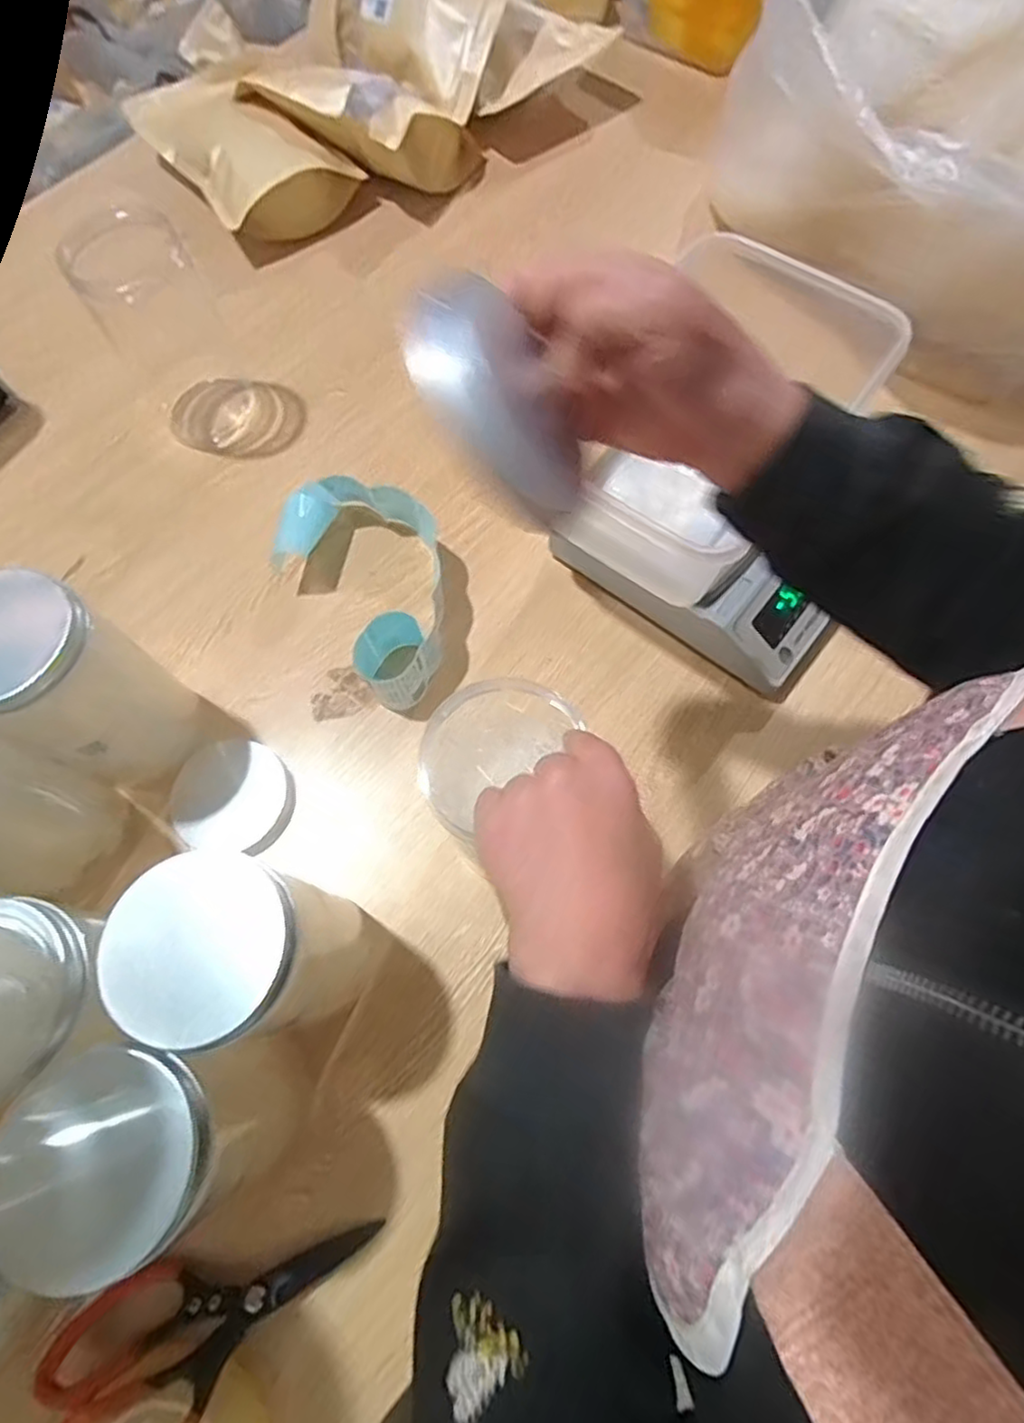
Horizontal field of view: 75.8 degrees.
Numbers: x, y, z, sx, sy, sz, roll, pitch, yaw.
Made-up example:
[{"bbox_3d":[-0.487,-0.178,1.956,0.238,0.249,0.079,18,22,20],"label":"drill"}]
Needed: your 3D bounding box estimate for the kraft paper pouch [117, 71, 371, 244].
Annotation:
[{"bbox_3d":[-0.333,-0.696,0.806,0.170,0.063,0.291,-38,72,-11],"label":"kraft paper pouch"}]

